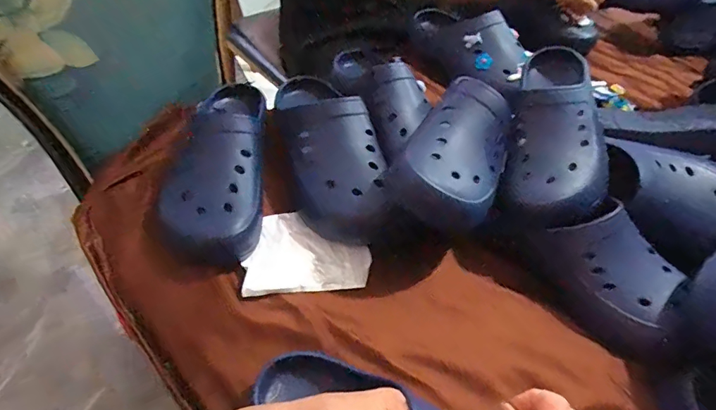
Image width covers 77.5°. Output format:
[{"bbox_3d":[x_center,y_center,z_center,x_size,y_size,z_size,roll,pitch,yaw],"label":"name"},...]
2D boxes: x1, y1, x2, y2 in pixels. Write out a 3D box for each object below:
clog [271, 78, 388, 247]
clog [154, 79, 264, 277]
[{"bbox_3d":[-0.030,-0.059,0.541,0.107,0.091,0.214,-12,52,-16],"label":"clog"},{"bbox_3d":[-0.167,-0.031,0.502,0.119,0.087,0.196,0,50,-7],"label":"clog"}]

